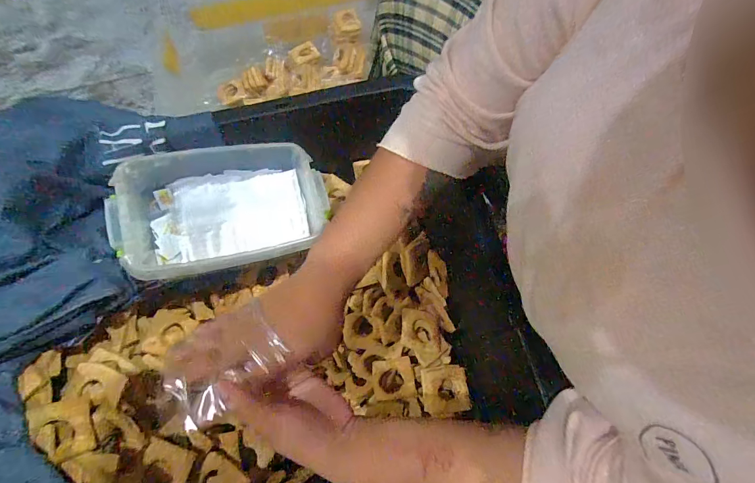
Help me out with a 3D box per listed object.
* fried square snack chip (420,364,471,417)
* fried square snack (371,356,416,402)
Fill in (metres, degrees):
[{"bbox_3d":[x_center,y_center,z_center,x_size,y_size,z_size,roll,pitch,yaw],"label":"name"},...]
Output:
[{"bbox_3d":[0.093,0.203,0.507,0.061,0.004,0.061,-9,62,7],"label":"fried square snack chip"},{"bbox_3d":[0.022,0.194,0.524,0.058,0.009,0.053,-7,70,-4],"label":"fried square snack"}]

